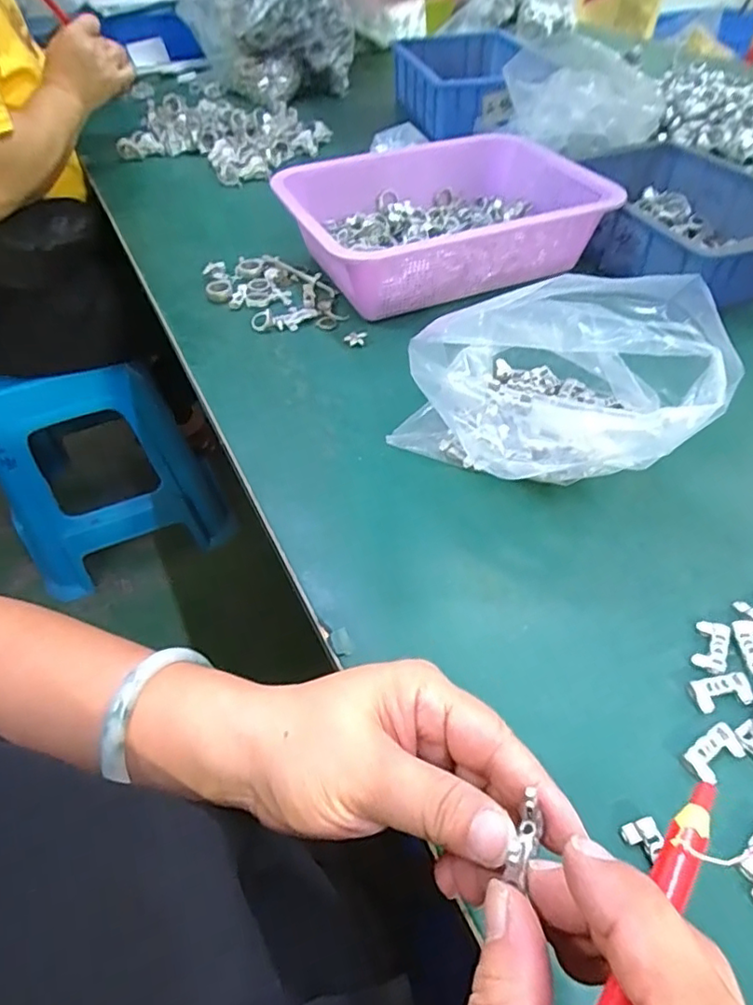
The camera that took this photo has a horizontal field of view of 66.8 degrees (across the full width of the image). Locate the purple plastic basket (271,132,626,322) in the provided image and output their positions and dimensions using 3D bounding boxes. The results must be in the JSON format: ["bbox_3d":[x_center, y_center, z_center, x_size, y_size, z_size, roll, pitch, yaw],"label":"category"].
[{"bbox_3d":[0.072,-0.288,0.590,0.294,0.084,0.211,-21,51,-17],"label":"purple plastic basket"}]

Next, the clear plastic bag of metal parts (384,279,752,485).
[{"bbox_3d":[0.110,-0.088,0.388,0.189,0.126,0.140,6,49,7],"label":"clear plastic bag of metal parts"}]

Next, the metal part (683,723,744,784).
[{"bbox_3d":[0.164,0.122,0.277,0.029,0.005,0.017,-27,53,-21],"label":"metal part"}]

